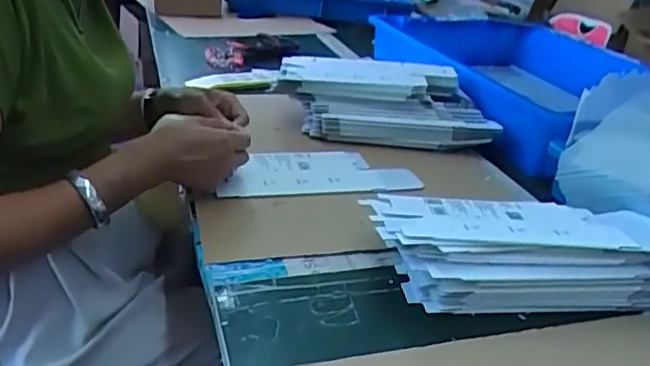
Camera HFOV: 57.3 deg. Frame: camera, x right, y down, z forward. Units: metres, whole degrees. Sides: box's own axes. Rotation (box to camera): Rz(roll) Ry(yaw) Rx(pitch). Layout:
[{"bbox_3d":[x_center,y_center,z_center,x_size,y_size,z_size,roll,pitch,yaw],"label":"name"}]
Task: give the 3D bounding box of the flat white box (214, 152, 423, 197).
[{"bbox_3d":[-0.010,-0.016,0.786,0.241,0.011,0.120,-3,27,-17],"label":"flat white box"}]

